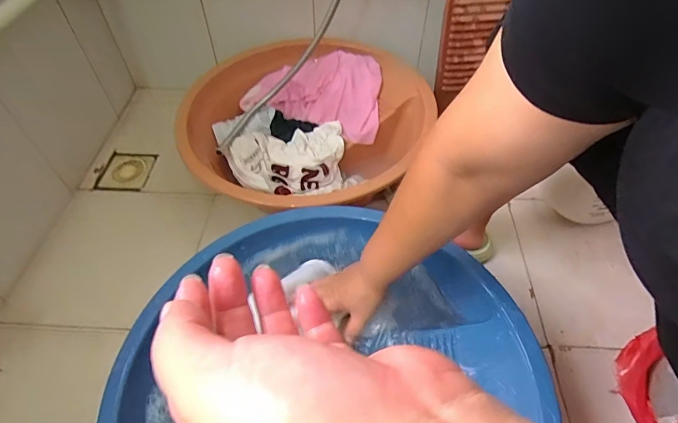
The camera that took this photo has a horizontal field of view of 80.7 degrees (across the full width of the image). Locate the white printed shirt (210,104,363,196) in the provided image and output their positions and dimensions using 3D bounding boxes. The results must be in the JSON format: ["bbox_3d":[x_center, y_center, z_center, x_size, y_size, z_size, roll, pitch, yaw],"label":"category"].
[{"bbox_3d":[-0.109,-0.123,0.809,0.220,0.073,0.248,-25,56,-19],"label":"white printed shirt"}]

